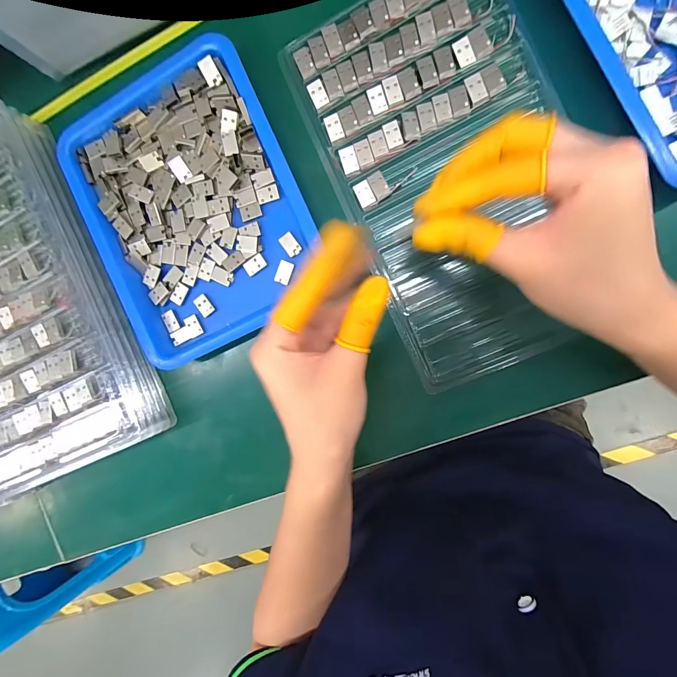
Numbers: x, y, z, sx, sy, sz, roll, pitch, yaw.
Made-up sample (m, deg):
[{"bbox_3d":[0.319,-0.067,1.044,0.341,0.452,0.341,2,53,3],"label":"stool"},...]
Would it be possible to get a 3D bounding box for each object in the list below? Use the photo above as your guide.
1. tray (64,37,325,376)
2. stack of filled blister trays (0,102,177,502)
[{"bbox_3d":[-0.118,-0.105,0.285,0.169,0.030,0.215,-24,90,11],"label":"tray"},{"bbox_3d":[-0.282,-0.024,0.303,0.183,0.043,0.290,-22,89,7],"label":"stack of filled blister trays"}]

